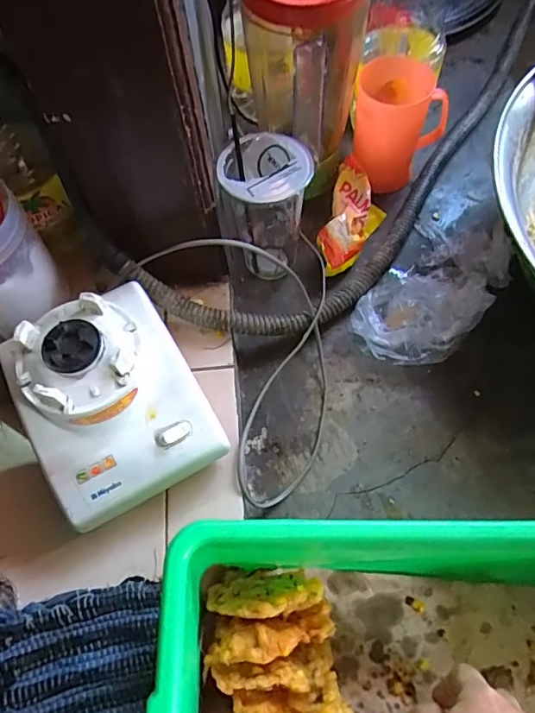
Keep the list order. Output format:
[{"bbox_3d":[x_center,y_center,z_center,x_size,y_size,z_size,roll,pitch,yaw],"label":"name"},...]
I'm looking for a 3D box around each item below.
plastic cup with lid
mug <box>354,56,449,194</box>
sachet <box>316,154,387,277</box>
[{"bbox_3d":[-0.002,-0.152,0.541,0.084,0.156,0.082,0,65,1],"label":"plastic cup with lid"},{"bbox_3d":[0.151,-0.279,0.606,0.126,0.125,0.086,-25,67,-10],"label":"mug"},{"bbox_3d":[0.100,-0.160,0.585,0.064,0.044,0.138,13,66,7],"label":"sachet"}]

